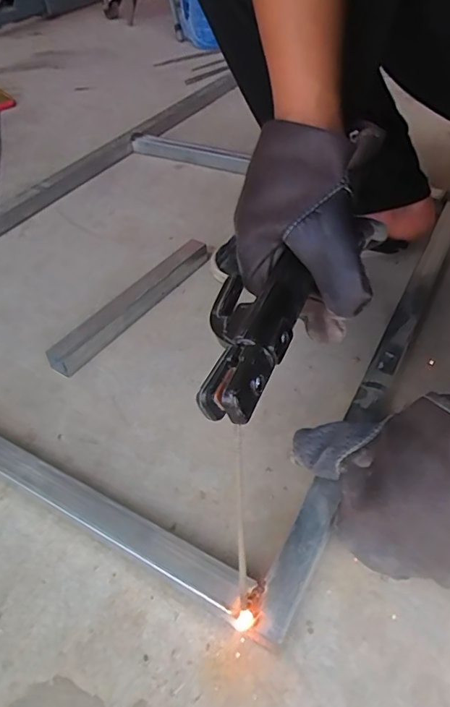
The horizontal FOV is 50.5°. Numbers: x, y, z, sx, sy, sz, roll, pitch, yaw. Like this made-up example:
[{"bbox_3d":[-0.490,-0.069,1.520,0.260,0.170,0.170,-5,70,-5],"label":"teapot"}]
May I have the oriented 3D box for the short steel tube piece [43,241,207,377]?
[{"bbox_3d":[-0.099,-0.060,0.546,0.027,0.032,0.238,26,53,28],"label":"short steel tube piece"}]

